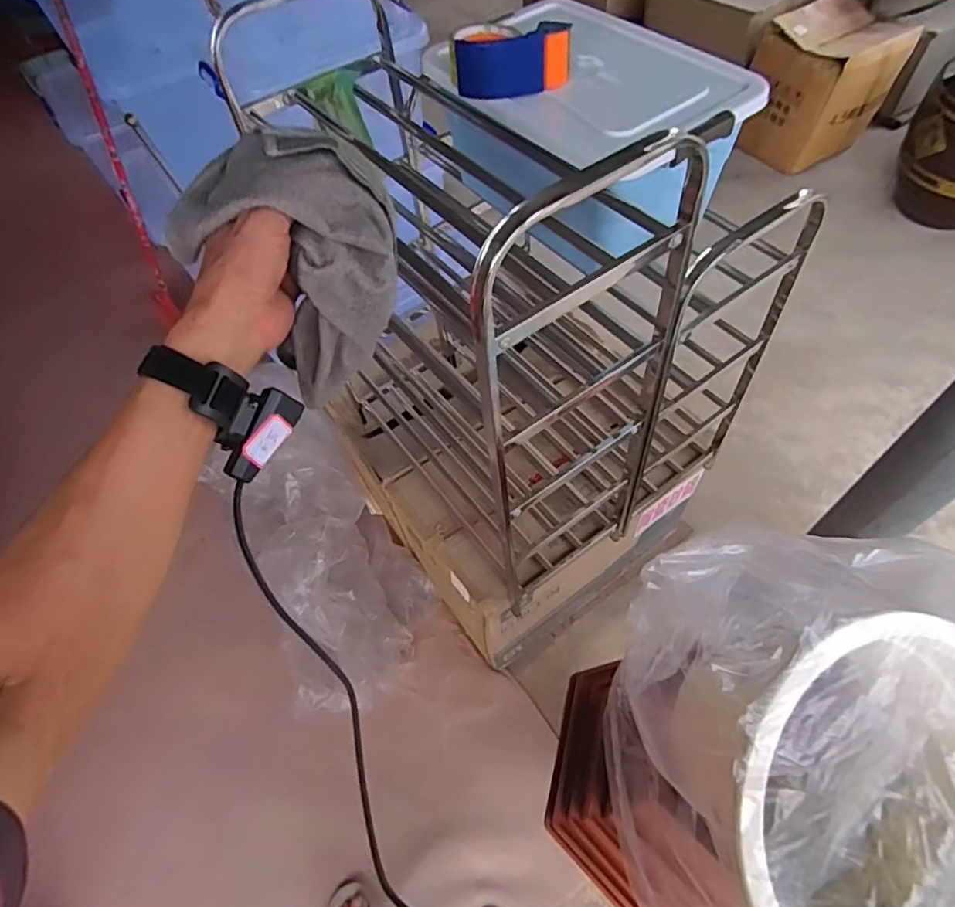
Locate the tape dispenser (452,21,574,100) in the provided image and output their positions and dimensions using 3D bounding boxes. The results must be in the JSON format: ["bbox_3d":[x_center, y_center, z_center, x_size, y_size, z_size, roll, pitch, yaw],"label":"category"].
[{"bbox_3d":[0.040,-0.485,0.710,0.145,0.059,0.083,5,59,8],"label":"tape dispenser"}]

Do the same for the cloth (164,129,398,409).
[{"bbox_3d":[-0.130,-0.135,0.436,0.140,0.163,0.106,2,58,6],"label":"cloth"}]

